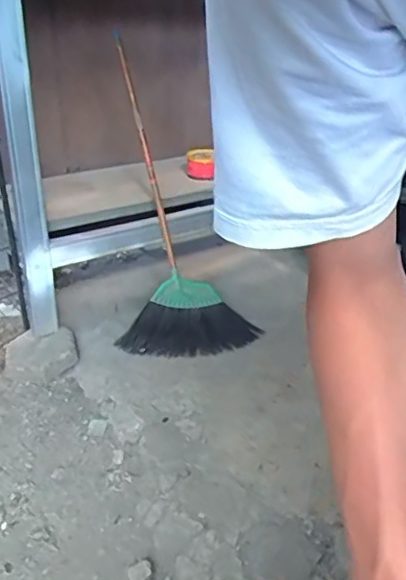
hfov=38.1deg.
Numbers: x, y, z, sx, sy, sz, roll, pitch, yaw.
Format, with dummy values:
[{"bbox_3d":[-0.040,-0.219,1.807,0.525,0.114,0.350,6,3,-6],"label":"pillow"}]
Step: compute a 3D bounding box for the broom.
[{"bbox_3d":[-0.139,-0.242,1.723,0.381,0.921,0.190,-19,9,-28],"label":"broom"}]

